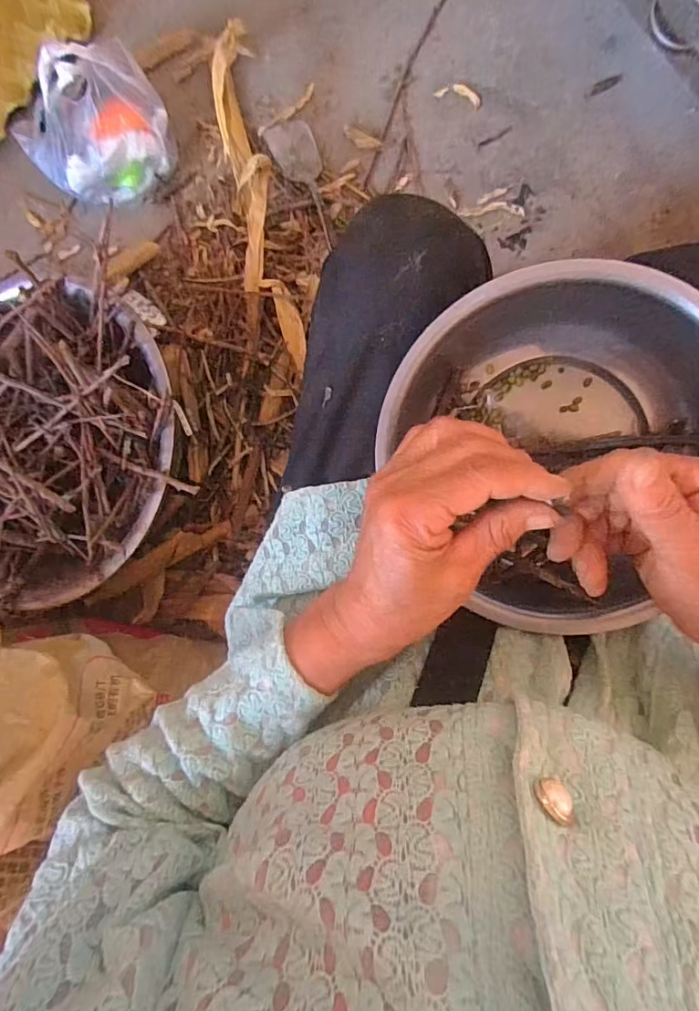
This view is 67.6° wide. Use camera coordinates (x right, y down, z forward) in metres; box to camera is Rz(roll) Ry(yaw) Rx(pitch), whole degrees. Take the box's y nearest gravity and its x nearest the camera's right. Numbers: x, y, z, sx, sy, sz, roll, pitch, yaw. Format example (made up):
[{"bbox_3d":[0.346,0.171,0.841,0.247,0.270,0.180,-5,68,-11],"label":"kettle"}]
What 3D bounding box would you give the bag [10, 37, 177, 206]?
[{"bbox_3d":[-0.327,-0.490,0.683,0.180,0.159,0.104,-42,85,5],"label":"bag"}]

